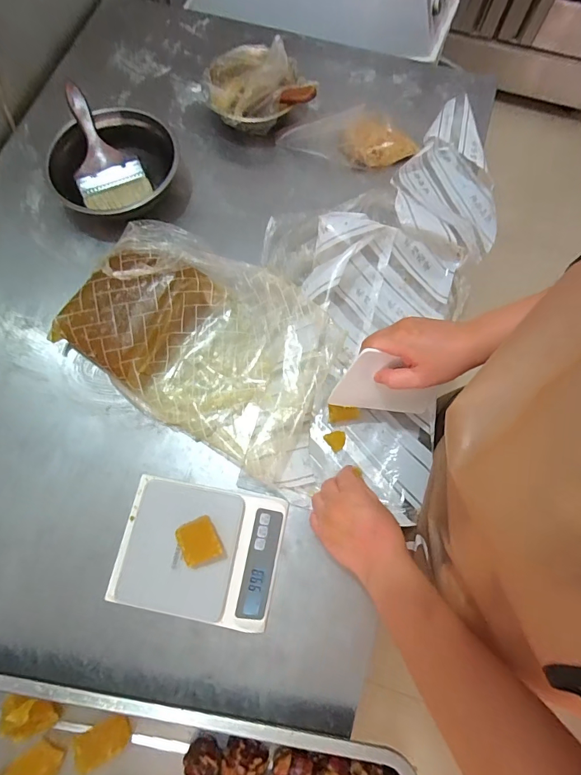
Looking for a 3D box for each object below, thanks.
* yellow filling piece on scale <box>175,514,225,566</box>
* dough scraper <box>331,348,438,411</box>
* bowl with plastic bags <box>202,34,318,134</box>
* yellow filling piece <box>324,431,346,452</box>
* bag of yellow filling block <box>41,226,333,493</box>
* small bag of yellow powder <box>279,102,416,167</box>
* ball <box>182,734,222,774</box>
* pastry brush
[{"bbox_3d":[-0.103,0.177,0.464,0.042,0.026,0.047,-27,75,-8],"label":"yellow filling piece on scale"},{"bbox_3d":[0.123,-0.001,0.491,0.129,0.089,0.009,12,44,-16],"label":"dough scraper"},{"bbox_3d":[-0.054,-0.508,0.677,0.177,0.087,0.161,0,73,0],"label":"bowl with plastic bags"},{"bbox_3d":[0.062,0.069,0.536,0.027,0.009,0.027,-37,76,-10],"label":"yellow filling piece"},{"bbox_3d":[-0.110,-0.069,0.545,0.350,0.073,0.245,29,75,9],"label":"bag of yellow filling block"},{"bbox_3d":[0.095,-0.409,0.661,0.221,0.054,0.065,-1,73,0],"label":"small bag of yellow powder"},{"bbox_3d":[-0.087,0.397,0.426,0.049,0.033,0.045,0,73,0],"label":"ball"},{"bbox_3d":[-0.304,-0.377,0.636,0.102,0.014,0.203,-24,94,-7],"label":"pastry brush"}]

